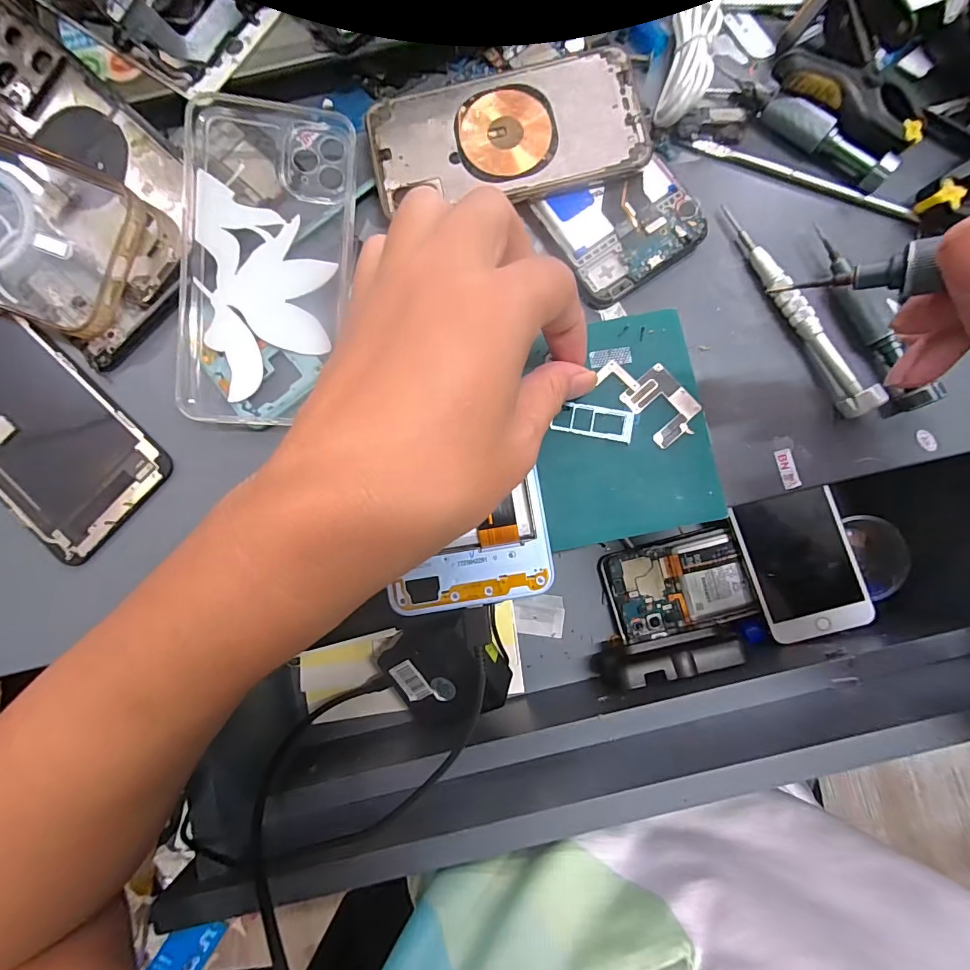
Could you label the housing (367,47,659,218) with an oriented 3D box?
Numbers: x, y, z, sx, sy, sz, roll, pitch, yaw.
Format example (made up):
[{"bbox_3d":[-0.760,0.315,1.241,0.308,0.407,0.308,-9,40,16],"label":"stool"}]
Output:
[{"bbox_3d":[0.011,-0.185,0.233,0.139,0.008,0.069,-12,83,0],"label":"housing"}]

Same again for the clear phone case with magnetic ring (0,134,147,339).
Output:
[{"bbox_3d":[-0.266,-0.141,0.234,0.171,0.018,0.083,20,84,4],"label":"clear phone case with magnetic ring"}]

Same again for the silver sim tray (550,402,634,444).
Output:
[{"bbox_3d":[0.053,-0.030,0.216,0.038,0.004,0.015,8,83,3],"label":"silver sim tray"}]

